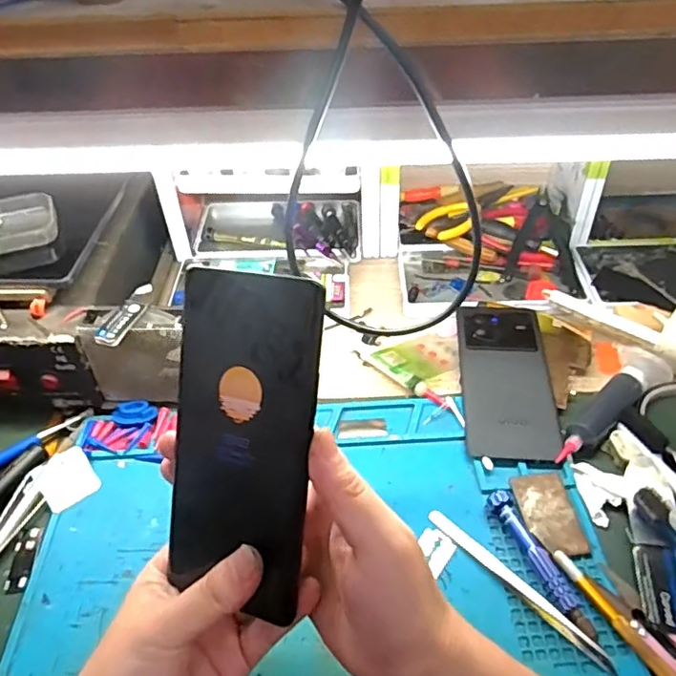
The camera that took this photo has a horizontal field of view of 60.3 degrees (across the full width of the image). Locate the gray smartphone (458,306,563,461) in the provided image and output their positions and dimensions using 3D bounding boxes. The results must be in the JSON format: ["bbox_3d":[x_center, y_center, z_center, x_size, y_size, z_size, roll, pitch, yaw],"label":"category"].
[{"bbox_3d":[0.141,0.031,0.491,0.072,0.013,0.161,3,44,5],"label":"gray smartphone"}]

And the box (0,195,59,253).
[{"bbox_3d":[-0.268,-0.096,0.485,0.064,0.019,0.066,-18,46,-16],"label":"box"}]

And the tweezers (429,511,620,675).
[{"bbox_3d":[0.114,0.156,0.369,0.011,0.008,0.139,-33,52,-28],"label":"tweezers"}]

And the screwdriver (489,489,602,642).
[{"bbox_3d":[0.130,0.143,0.375,0.015,0.015,0.100,-18,46,-15],"label":"screwdriver"}]

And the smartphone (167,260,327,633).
[{"bbox_3d":[-0.046,0.048,0.277,0.072,0.159,0.004,9,9,20],"label":"smartphone"}]

